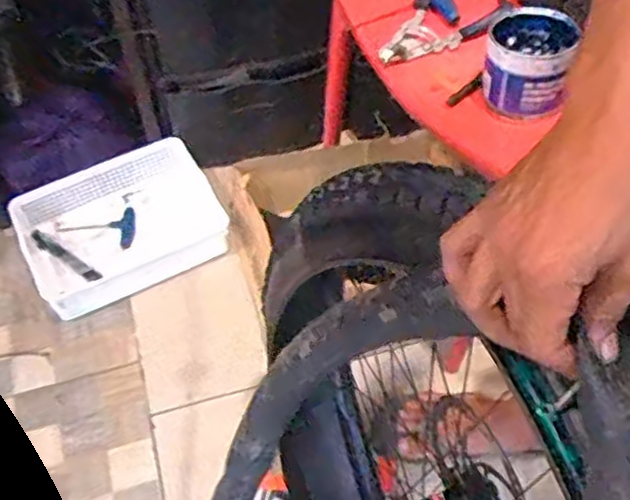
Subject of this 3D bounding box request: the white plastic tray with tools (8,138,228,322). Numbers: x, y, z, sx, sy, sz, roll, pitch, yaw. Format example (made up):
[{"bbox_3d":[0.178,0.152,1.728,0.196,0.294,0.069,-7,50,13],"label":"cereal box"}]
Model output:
[{"bbox_3d":[-0.342,-0.040,1.232,0.341,0.078,0.260,-24,57,-16],"label":"white plastic tray with tools"}]

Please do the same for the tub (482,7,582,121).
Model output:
[{"bbox_3d":[0.246,-0.220,0.809,0.100,0.077,0.103,18,56,12],"label":"tub"}]

